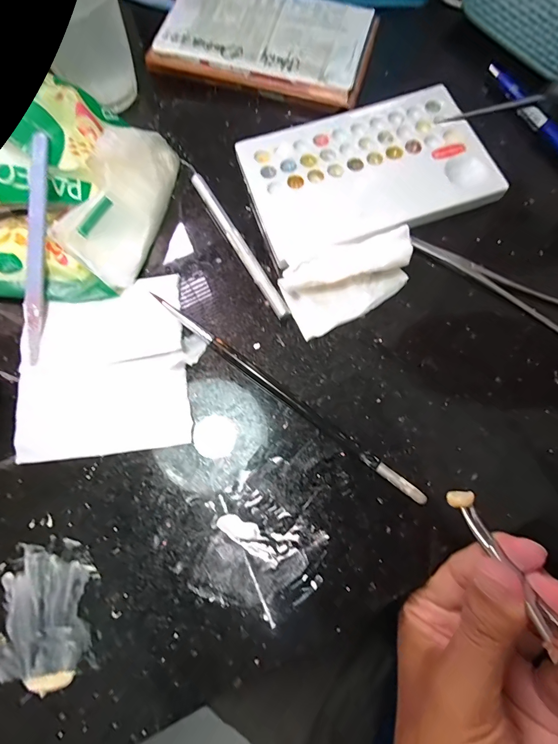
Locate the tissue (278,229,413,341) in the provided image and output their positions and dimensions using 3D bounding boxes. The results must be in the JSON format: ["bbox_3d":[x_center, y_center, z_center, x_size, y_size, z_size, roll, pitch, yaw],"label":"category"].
[{"bbox_3d":[0.042,-0.057,0.206,0.078,0.016,0.044,-27,79,-6],"label":"tissue"}]

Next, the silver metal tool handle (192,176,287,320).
[{"bbox_3d":[-0.026,-0.081,0.219,0.008,0.004,0.116,-35,75,13],"label":"silver metal tool handle"}]

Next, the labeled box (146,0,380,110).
[{"bbox_3d":[-0.008,-0.248,0.262,0.149,0.018,0.093,16,78,3],"label":"labeled box"}]

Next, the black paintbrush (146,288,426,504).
[{"bbox_3d":[0.002,0.011,0.193,0.180,0.008,0.008,37,80,8],"label":"black paintbrush"}]

